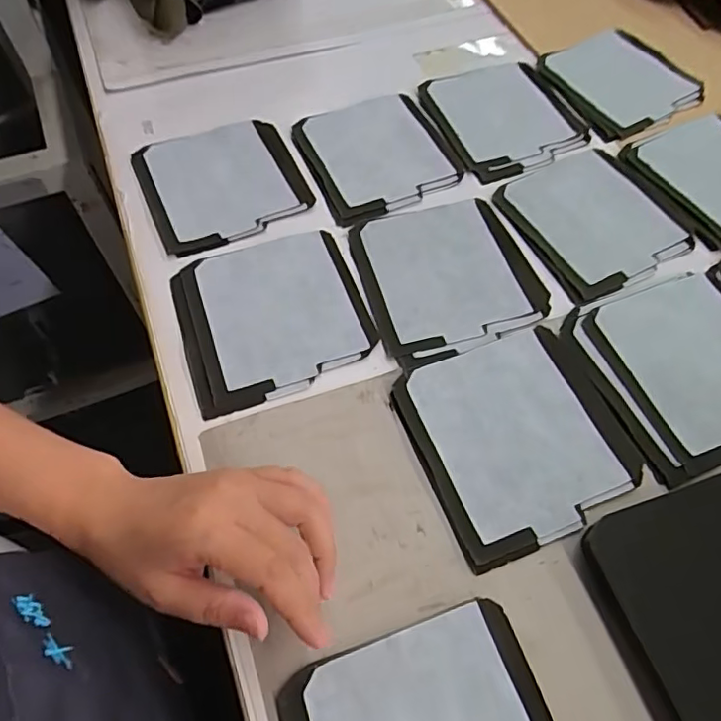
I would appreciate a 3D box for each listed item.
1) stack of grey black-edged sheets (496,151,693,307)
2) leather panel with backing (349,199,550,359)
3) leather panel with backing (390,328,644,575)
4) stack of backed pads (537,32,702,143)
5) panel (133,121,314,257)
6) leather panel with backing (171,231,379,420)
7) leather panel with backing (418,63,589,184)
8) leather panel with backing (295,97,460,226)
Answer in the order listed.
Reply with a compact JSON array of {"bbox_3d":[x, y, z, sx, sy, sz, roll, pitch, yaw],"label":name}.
[{"bbox_3d":[0.199,-0.123,0.476,0.134,0.004,0.136,-23,62,-13],"label":"stack of grey black-edged sheets"},{"bbox_3d":[0.070,-0.075,0.449,0.134,0.004,0.133,-13,60,-8],"label":"leather panel with backing"},{"bbox_3d":[0.107,0.048,0.378,0.136,0.004,0.139,-19,61,-11],"label":"leather panel with backing"},{"bbox_3d":[0.262,-0.282,0.564,0.123,0.012,0.133,-20,62,-12],"label":"stack of backed pads"},{"bbox_3d":[-0.120,-0.157,0.492,0.131,0.008,0.132,-22,62,-13],"label":"panel"},{"bbox_3d":[-0.066,-0.036,0.428,0.137,0.009,0.138,-18,61,-11],"label":"leather panel with backing"},{"bbox_3d":[0.141,-0.234,0.547,0.128,0.015,0.143,-15,61,-9],"label":"leather panel with backing"},{"bbox_3d":[0.015,-0.194,0.514,0.124,0.011,0.136,-19,61,-11],"label":"leather panel with backing"}]

